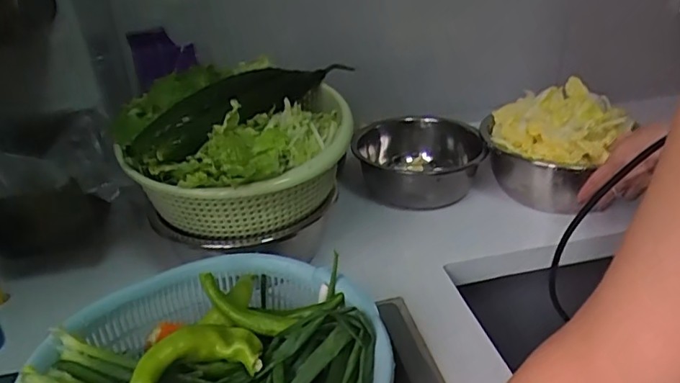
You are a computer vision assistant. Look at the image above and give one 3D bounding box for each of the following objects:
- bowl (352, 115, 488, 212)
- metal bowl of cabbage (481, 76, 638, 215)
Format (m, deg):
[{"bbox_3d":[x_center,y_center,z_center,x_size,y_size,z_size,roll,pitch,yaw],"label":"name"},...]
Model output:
[{"bbox_3d":[0.122,-0.046,0.841,0.185,0.084,0.185,-2,30,1],"label":"bowl"},{"bbox_3d":[0.311,-0.065,0.799,0.186,0.144,0.175,-2,30,1],"label":"metal bowl of cabbage"}]

